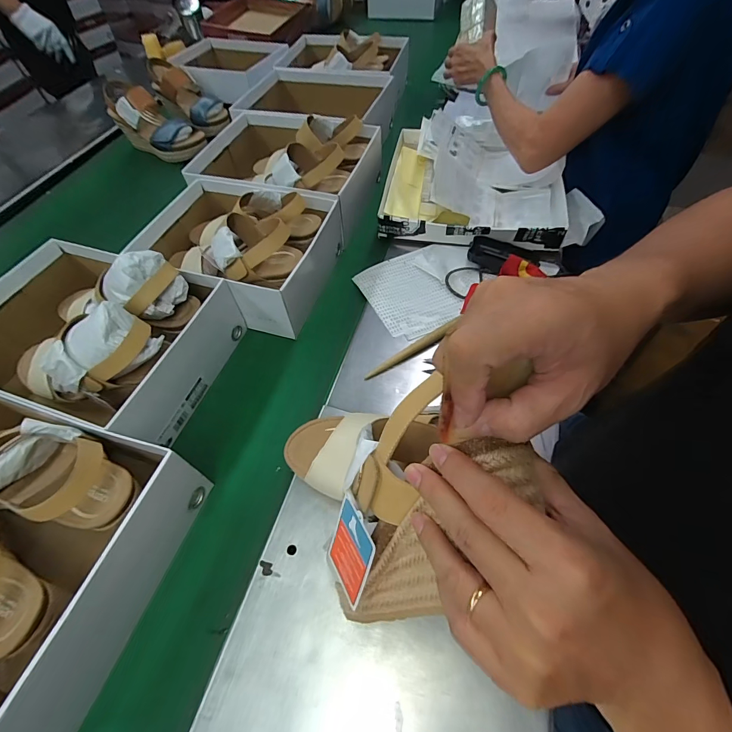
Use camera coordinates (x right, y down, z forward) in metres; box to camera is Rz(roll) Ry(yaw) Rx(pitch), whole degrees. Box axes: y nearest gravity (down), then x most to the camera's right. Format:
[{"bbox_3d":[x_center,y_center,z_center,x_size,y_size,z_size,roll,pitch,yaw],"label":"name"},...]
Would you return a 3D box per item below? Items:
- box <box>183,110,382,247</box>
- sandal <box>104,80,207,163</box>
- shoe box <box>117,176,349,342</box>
[{"bbox_3d":[-0.157,-0.375,0.718,0.319,0.135,0.245,15,55,9],"label":"box"},{"bbox_3d":[-0.488,-0.575,0.866,0.212,0.113,0.107,31,59,19],"label":"sandal"},{"bbox_3d":[-0.208,-0.196,0.601,0.286,0.124,0.228,16,55,9],"label":"shoe box"}]

